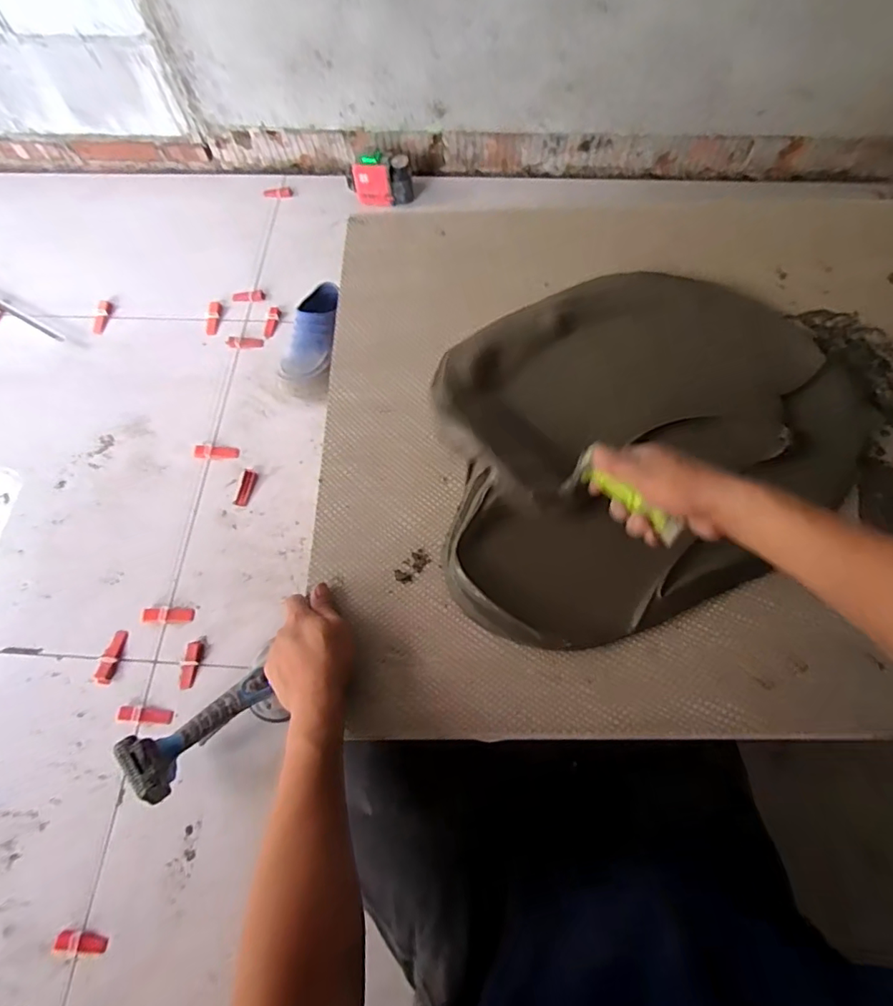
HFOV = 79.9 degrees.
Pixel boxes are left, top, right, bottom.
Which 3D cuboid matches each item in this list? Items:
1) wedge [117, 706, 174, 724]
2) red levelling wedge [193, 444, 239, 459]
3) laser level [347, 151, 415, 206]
[{"bbox_3d":[-0.492,0.347,0.872,0.089,0.013,0.022,3,67,3],"label":"wedge"},{"bbox_3d":[-0.458,-0.101,1.062,0.086,0.014,0.031,-1,67,1],"label":"red levelling wedge"},{"bbox_3d":[-0.164,-0.775,1.271,0.161,0.100,0.067,5,67,4],"label":"laser level"}]

